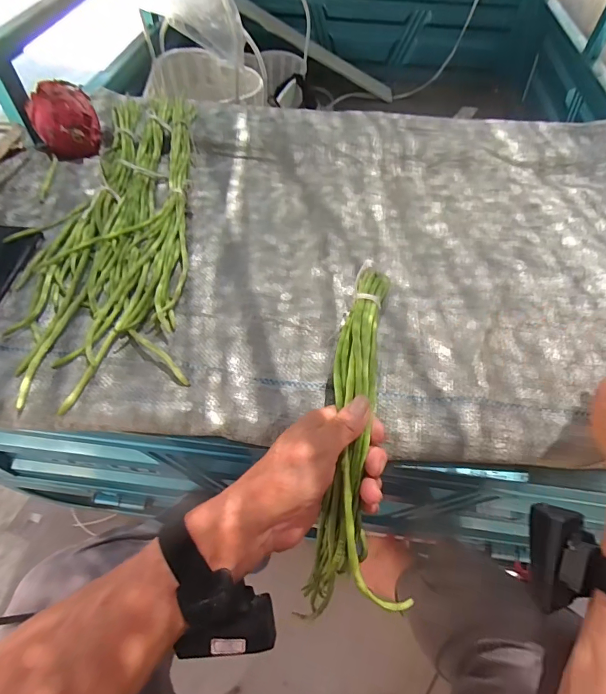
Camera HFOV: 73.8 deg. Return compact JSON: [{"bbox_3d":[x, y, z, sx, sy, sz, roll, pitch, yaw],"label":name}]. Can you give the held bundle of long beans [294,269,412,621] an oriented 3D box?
[{"bbox_3d":[0.065,0.060,0.396,0.076,0.096,0.344,9,66,3],"label":"held bundle of long beans"}]

